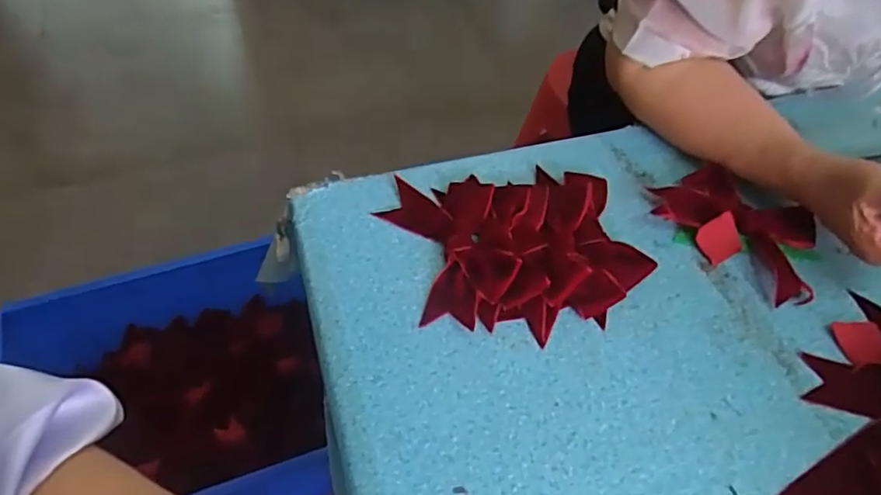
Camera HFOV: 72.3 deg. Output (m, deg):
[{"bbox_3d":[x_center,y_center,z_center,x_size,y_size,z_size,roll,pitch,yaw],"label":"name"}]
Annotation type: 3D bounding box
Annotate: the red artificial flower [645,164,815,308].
[{"bbox_3d":[0.248,-0.018,0.499,0.137,0.028,0.081,35,60,20],"label":"red artificial flower"}]

